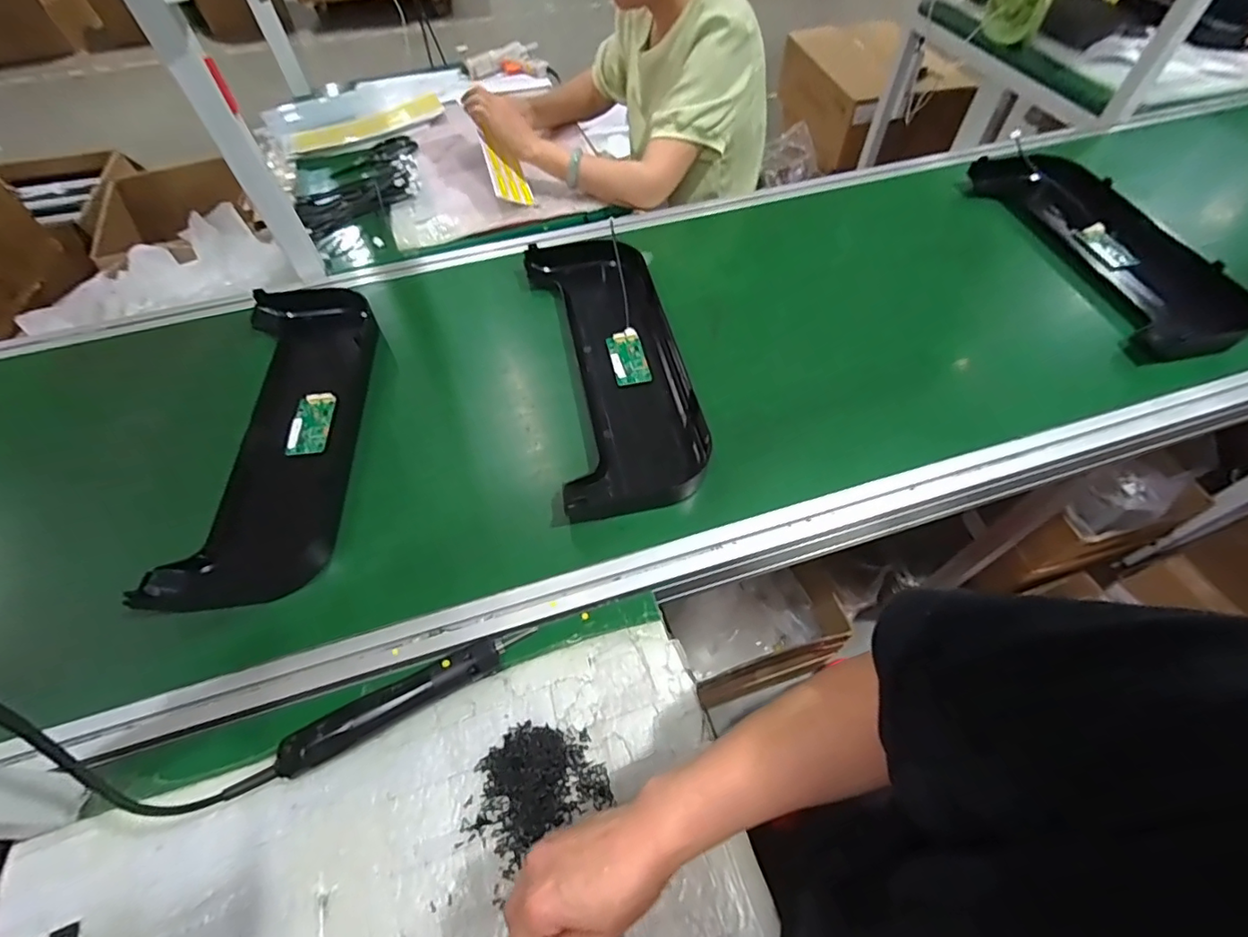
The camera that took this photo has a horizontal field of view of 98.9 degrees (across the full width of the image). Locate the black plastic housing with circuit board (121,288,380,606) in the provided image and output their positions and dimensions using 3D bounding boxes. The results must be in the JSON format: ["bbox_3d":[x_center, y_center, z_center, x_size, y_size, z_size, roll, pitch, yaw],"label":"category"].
[{"bbox_3d":[-0.441,-0.059,0.698,0.179,0.050,0.481,-7,56,-3],"label":"black plastic housing with circuit board"}]

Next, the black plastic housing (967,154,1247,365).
[{"bbox_3d":[0.780,-0.371,0.876,0.188,0.063,0.475,-9,56,-5],"label":"black plastic housing"}]

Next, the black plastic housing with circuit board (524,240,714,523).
[{"bbox_3d":[-0.016,-0.157,0.766,0.194,0.059,0.486,-10,56,-6],"label":"black plastic housing with circuit board"}]

